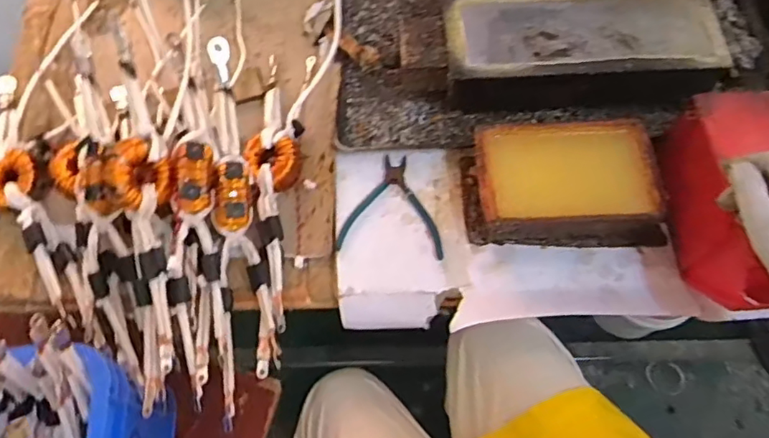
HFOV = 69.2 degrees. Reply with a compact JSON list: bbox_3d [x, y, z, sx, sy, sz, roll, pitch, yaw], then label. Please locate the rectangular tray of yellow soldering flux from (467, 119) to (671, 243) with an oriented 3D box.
[{"bbox_3d":[0.214,-0.045,0.661,0.232,0.075,0.140,0,65,1],"label":"rectangular tray of yellow soldering flux"}]

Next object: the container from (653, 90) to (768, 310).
[{"bbox_3d":[0.415,-0.021,0.619,0.142,0.159,0.230,-4,65,-1],"label":"container"}]

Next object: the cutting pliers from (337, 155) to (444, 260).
[{"bbox_3d":[0.012,-0.018,0.696,0.126,0.013,0.130,5,65,4],"label":"cutting pliers"}]

